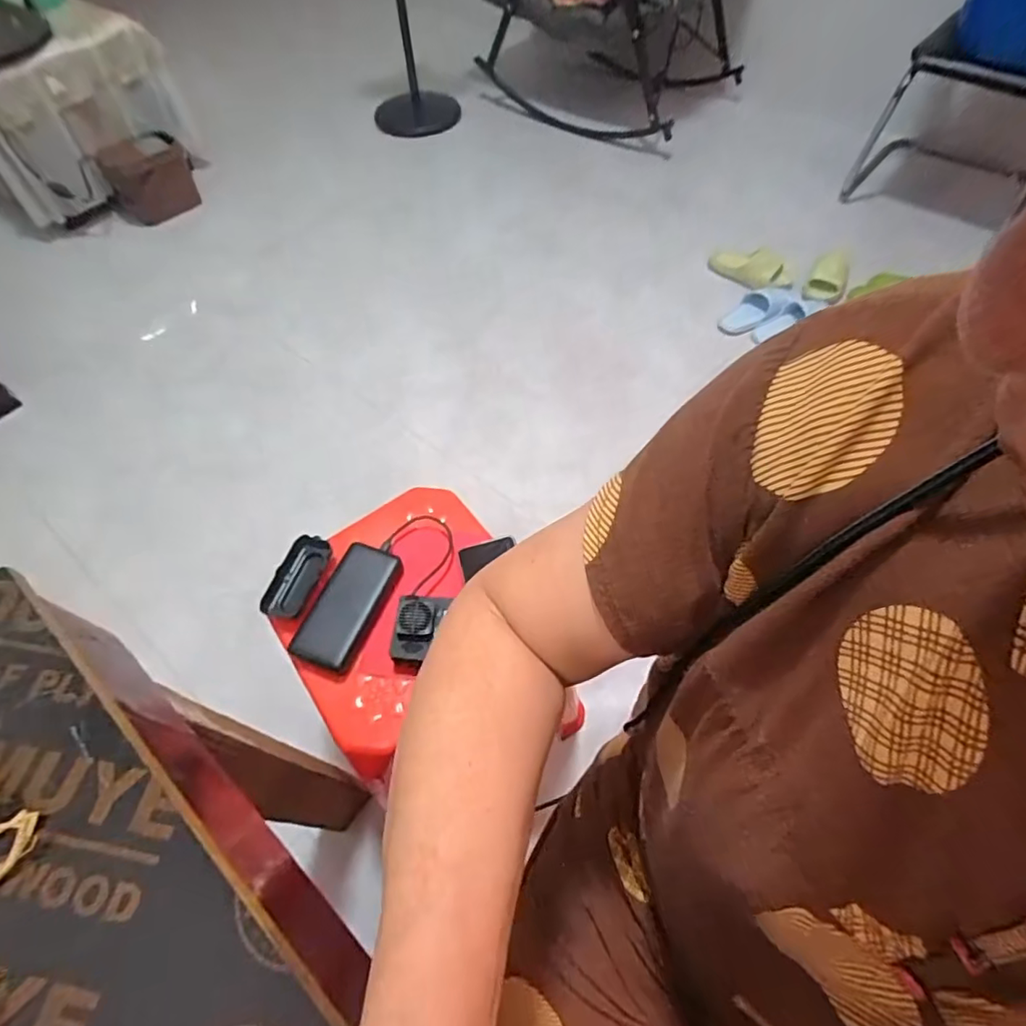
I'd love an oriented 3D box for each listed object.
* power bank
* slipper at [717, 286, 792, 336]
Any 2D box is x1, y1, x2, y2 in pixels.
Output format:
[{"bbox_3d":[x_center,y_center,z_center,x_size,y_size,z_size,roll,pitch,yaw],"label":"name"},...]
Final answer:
[{"bbox_3d":[-0.202,0.110,0.681,0.081,0.020,0.154,20,60,14],"label":"power bank"},{"bbox_3d":[0.713,-0.593,1.626,0.257,0.057,0.102,-27,60,-15],"label":"slipper"}]

